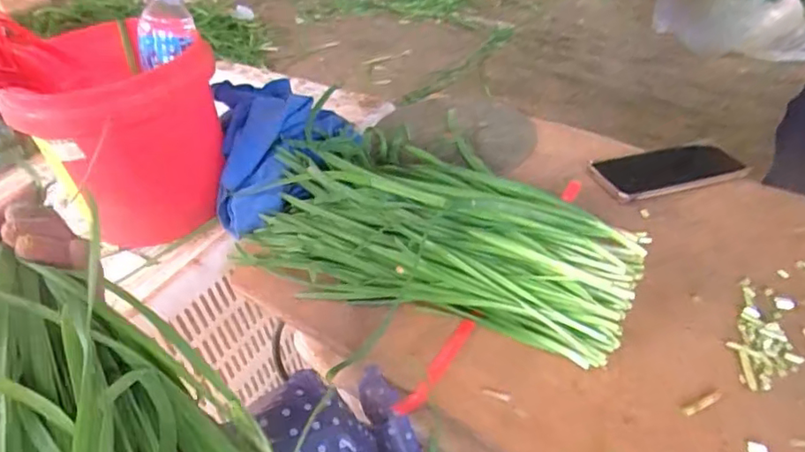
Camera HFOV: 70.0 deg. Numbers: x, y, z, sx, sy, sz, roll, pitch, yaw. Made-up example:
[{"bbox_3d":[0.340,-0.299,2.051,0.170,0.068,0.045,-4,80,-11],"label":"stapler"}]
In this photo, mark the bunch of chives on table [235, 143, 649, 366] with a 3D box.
[{"bbox_3d":[0.030,-0.005,0.562,0.381,0.063,0.209,17,45,23],"label":"bunch of chives on table"}]

